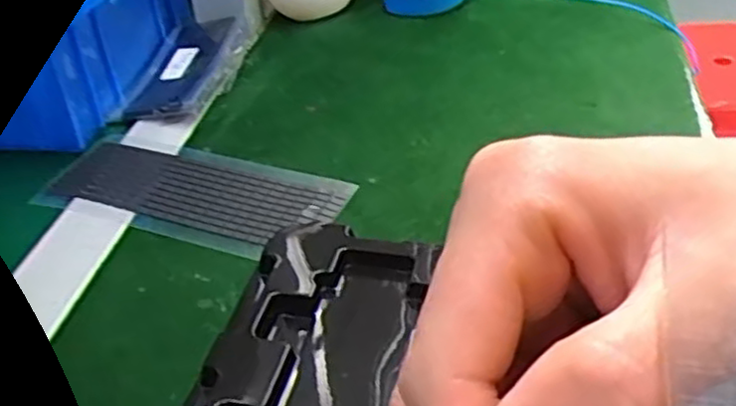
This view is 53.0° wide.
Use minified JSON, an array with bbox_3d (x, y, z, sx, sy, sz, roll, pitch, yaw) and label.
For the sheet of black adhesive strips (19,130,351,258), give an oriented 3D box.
[{"bbox_3d":[-0.095,-0.007,0.392,0.162,0.004,0.063,12,40,20],"label":"sheet of black adhesive strips"}]

